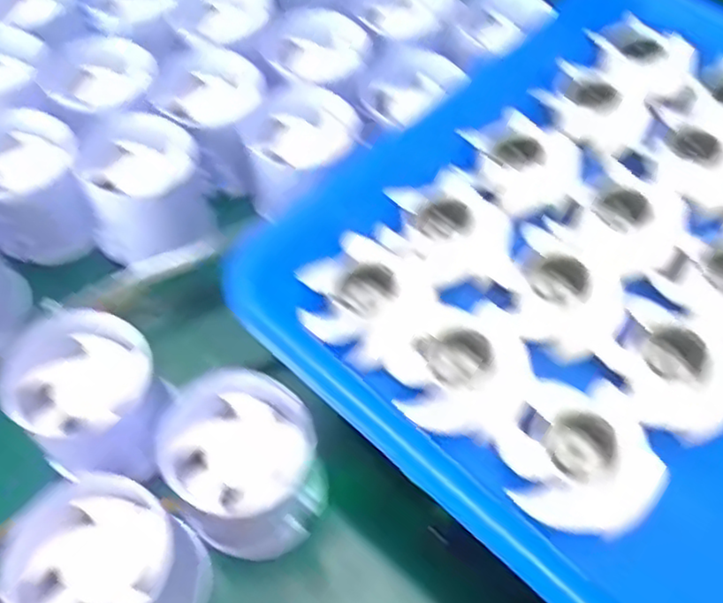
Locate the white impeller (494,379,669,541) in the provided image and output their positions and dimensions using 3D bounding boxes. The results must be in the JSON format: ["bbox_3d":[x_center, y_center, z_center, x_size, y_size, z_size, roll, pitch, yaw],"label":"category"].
[{"bbox_3d":[0.065,0.048,0.204,0.045,0.015,0.040,33,63,19],"label":"white impeller"}]

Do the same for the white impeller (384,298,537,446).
[{"bbox_3d":[0.033,0.020,0.223,0.046,0.017,0.047,0,58,-1],"label":"white impeller"}]

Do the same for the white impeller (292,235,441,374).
[{"bbox_3d":[0.000,-0.001,0.235,0.044,0.012,0.040,38,64,21],"label":"white impeller"}]

